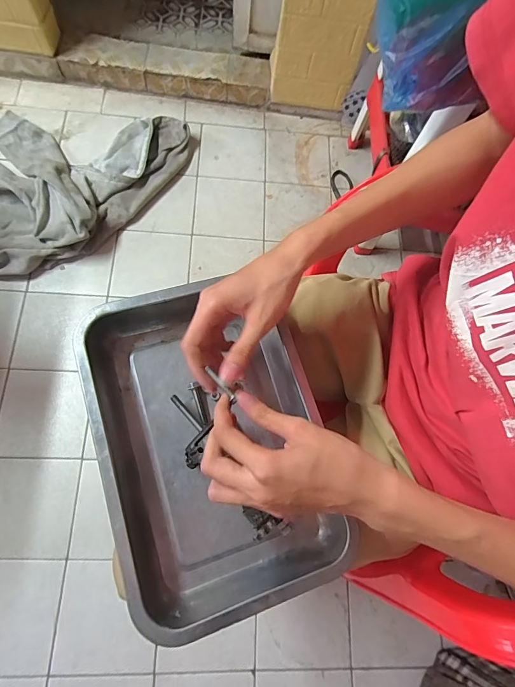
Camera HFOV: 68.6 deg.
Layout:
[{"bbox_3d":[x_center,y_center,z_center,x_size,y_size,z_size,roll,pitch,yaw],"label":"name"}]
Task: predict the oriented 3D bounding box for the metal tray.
[{"bbox_3d":[-0.040,0.092,0.385,0.219,0.076,0.308,-15,75,-10],"label":"metal tray"}]

